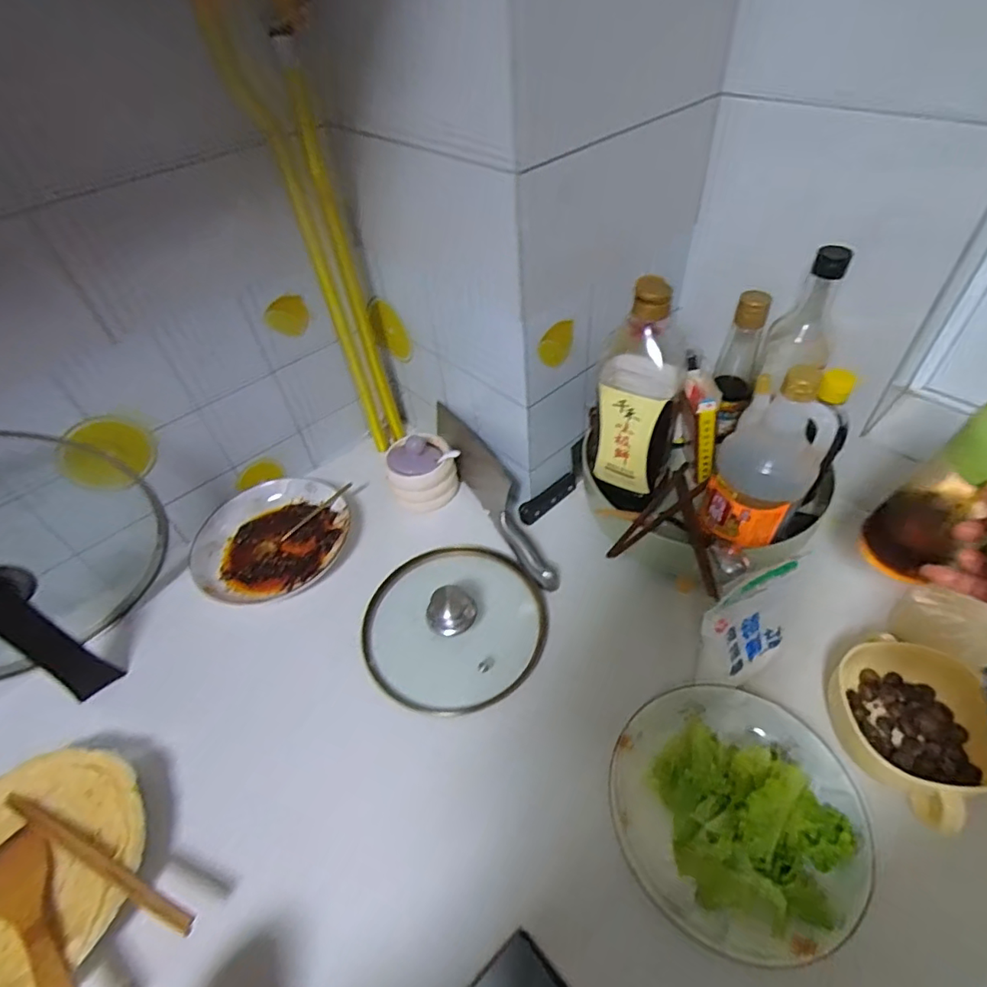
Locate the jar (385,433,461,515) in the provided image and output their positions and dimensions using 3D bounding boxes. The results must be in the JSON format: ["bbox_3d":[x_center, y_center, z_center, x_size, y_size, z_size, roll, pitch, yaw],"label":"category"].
[{"bbox_3d":[-0.093,-0.030,0.714,0.091,0.086,0.084,-3,47,3],"label":"jar"}]

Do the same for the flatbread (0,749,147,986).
[{"bbox_3d":[-0.391,0.323,0.447,0.183,0.034,0.186,0,50,0],"label":"flatbread"}]

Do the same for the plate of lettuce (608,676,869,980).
[{"bbox_3d":[0.199,0.256,0.444,0.199,0.053,0.198,24,54,25],"label":"plate of lettuce"}]

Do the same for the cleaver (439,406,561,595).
[{"bbox_3d":[-0.001,-0.006,0.697,0.045,0.073,0.301,-25,50,-16],"label":"cleaver"}]

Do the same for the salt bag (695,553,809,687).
[{"bbox_3d":[0.246,0.125,0.508,0.108,0.110,0.055,-33,53,-22],"label":"salt bag"}]

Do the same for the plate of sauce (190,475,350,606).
[{"bbox_3d":[-0.287,0.053,0.694,0.192,0.029,0.179,-3,47,3],"label":"plate of sauce"}]

